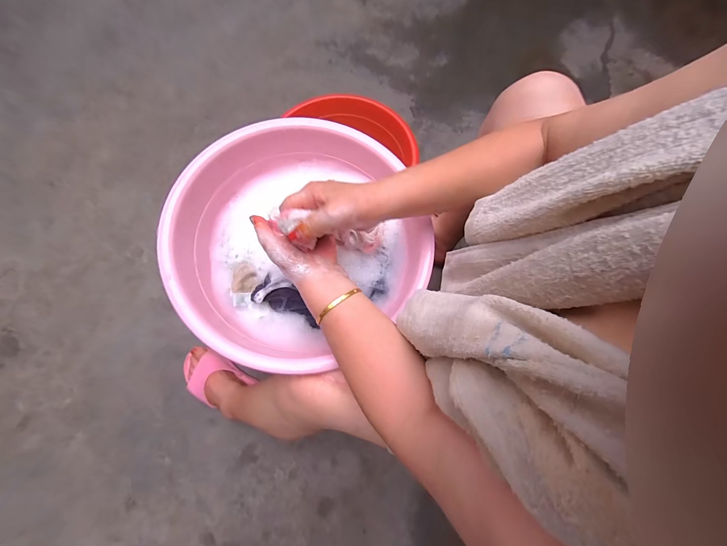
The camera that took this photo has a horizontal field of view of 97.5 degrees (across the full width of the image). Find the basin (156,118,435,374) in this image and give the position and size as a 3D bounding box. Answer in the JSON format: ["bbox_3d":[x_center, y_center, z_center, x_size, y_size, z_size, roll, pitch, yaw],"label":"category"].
[{"bbox_3d":[-0.088,-0.046,0.462,0.323,0.104,0.345,0,70,-1],"label":"basin"}]

